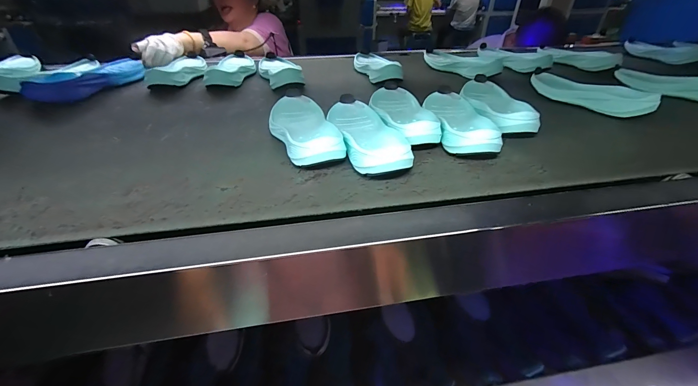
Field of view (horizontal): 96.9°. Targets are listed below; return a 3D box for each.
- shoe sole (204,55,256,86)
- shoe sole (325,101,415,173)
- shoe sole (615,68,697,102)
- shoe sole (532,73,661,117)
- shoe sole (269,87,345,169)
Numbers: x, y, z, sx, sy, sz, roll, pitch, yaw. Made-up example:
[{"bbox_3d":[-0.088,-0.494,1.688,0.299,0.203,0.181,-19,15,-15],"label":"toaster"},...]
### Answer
[{"bbox_3d":[-0.266,-0.287,0.716,0.087,0.032,0.213,-2,35,-4],"label":"shoe sole"},{"bbox_3d":[0.023,-0.084,0.444,0.077,0.035,0.203,-9,36,-14],"label":"shoe sole"},{"bbox_3d":[0.672,-0.220,0.630,0.077,0.036,0.218,-29,44,-35],"label":"shoe sole"},{"bbox_3d":[0.444,-0.189,0.581,0.076,0.036,0.208,-23,41,-30],"label":"shoe sole"},{"bbox_3d":[-0.073,-0.101,0.468,0.087,0.034,0.226,-9,36,-14],"label":"shoe sole"}]

